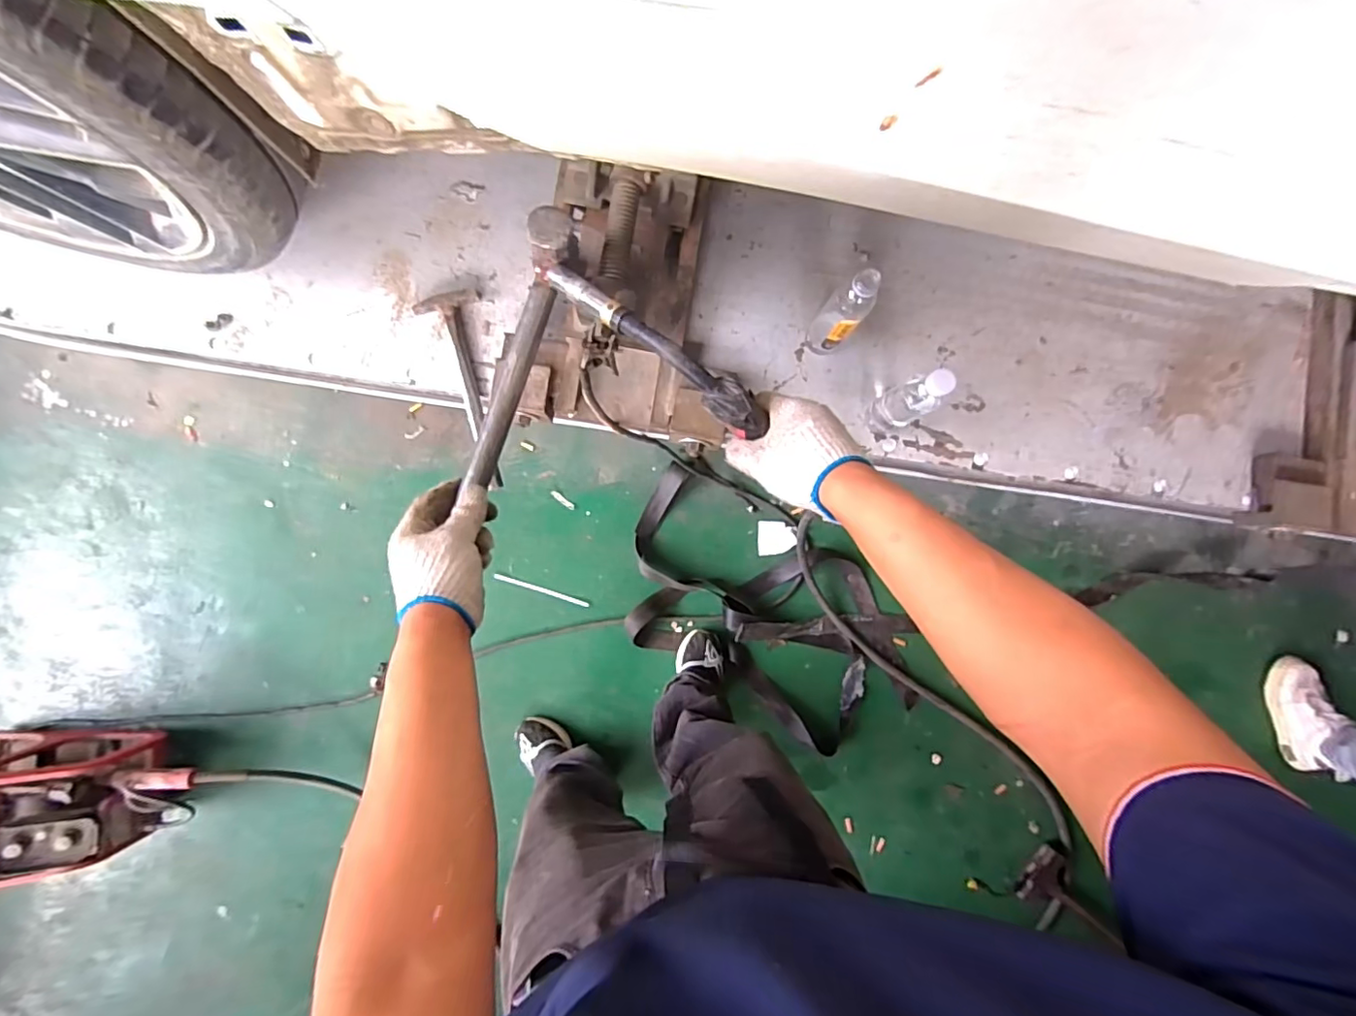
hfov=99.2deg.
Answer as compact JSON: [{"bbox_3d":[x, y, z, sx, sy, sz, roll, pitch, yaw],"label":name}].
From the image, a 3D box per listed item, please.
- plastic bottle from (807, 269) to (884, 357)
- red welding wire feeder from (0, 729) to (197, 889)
[{"bbox_3d":[0.228,-0.269,0.797,0.056,0.199,0.057,0,86,-3],"label":"plastic bottle"},{"bbox_3d":[-1.300,0.589,1.140,0.614,0.305,0.221,2,86,-3],"label":"red welding wire feeder"}]

